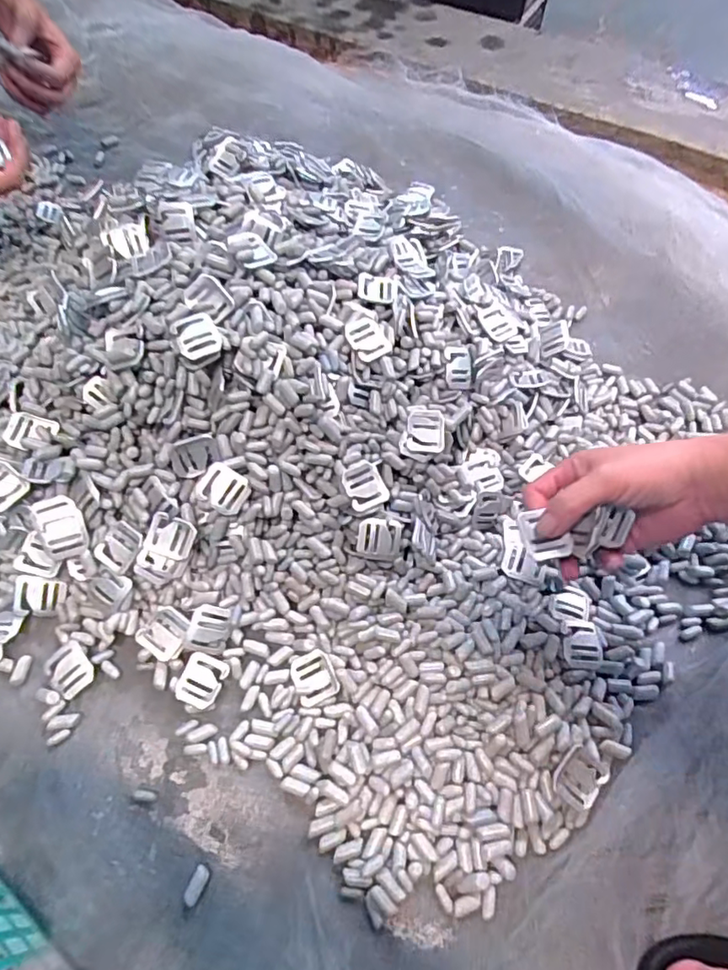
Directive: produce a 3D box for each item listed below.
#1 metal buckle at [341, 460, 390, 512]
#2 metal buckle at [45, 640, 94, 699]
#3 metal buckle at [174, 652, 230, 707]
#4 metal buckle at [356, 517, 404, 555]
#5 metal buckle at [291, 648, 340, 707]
[{"bbox_3d":[0.001,-0.001,0.422,0.032,0.005,0.036,-15,84,-14],"label":"metal buckle"},{"bbox_3d":[-0.215,0.134,0.398,0.028,0.007,0.035,-38,70,-19],"label":"metal buckle"},{"bbox_3d":[-0.117,0.142,0.396,0.030,0.006,0.034,17,63,7],"label":"metal buckle"},{"bbox_3d":[0.014,0.040,0.423,0.038,0.008,0.028,5,89,-22],"label":"metal buckle"},{"bbox_3d":[-0.037,0.140,0.397,0.030,0.008,0.035,-23,65,-13],"label":"metal buckle"}]

